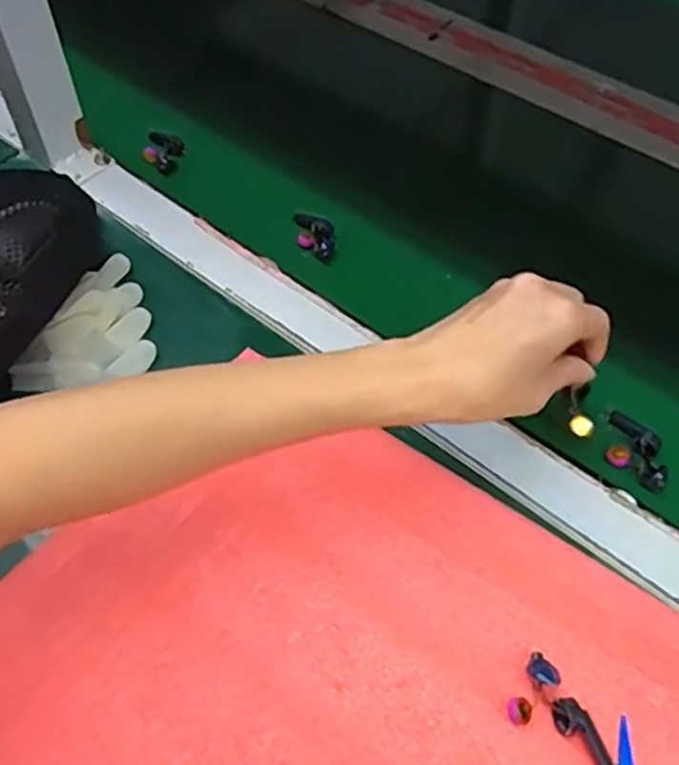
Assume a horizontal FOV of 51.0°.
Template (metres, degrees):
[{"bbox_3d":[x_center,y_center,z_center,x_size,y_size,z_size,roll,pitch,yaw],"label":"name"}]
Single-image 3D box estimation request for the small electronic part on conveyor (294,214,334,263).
[{"bbox_3d":[-0.018,-0.106,0.521,0.027,0.010,0.042,-4,54,-4],"label":"small electronic part on conveyor"}]

